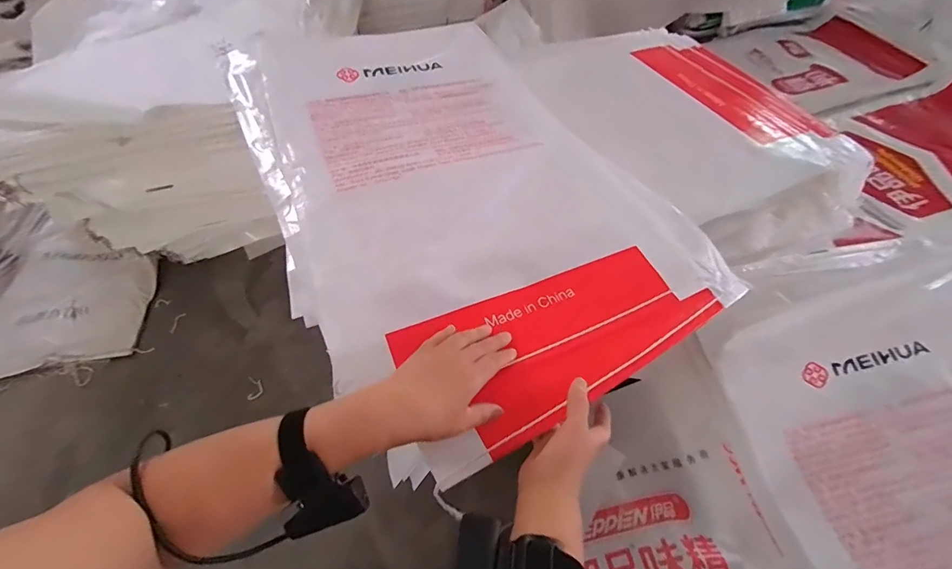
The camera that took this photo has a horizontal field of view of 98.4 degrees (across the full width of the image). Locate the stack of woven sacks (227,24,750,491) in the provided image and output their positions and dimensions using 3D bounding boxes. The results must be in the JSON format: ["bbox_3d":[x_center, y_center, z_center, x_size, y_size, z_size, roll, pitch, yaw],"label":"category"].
[{"bbox_3d":[-0.062,-0.217,0.707,0.546,0.089,0.922,-25,57,-12],"label":"stack of woven sacks"}]

